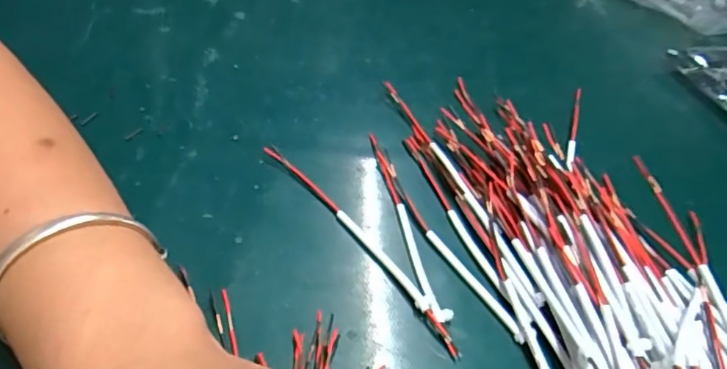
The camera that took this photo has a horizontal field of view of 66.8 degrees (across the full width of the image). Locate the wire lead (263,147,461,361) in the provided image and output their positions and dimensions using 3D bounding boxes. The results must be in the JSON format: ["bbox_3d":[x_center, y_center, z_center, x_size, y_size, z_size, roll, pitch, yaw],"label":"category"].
[{"bbox_3d":[-0.004,0.028,0.295,0.011,0.008,0.161,-28,56,-28],"label":"wire lead"}]

